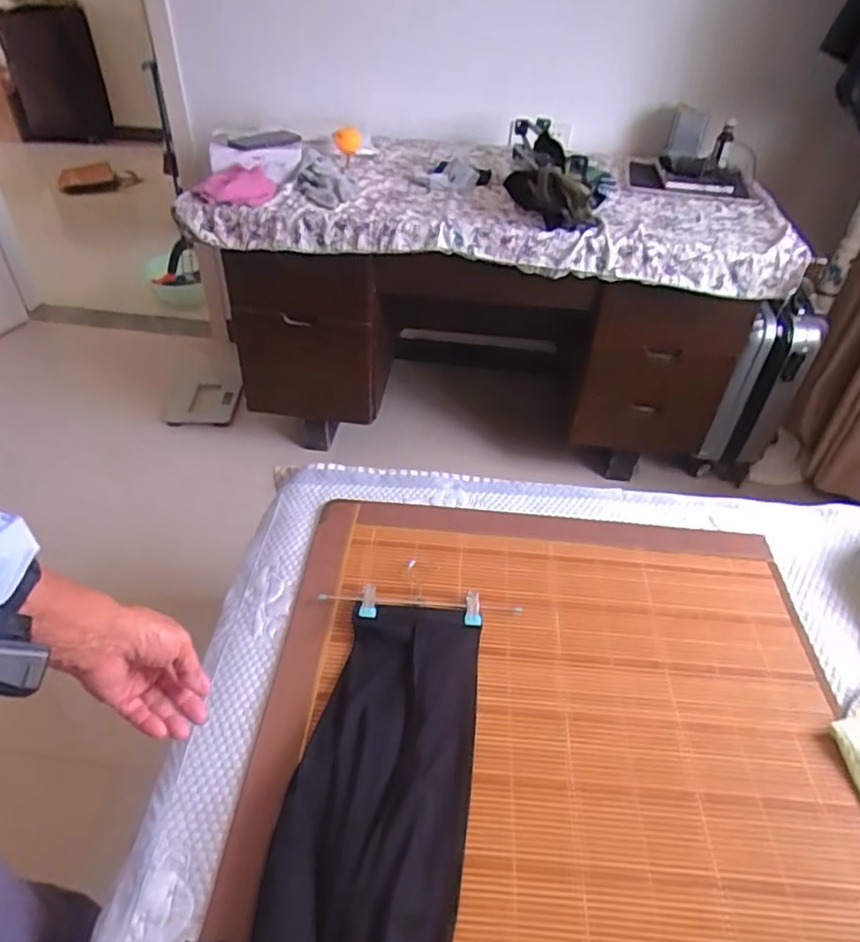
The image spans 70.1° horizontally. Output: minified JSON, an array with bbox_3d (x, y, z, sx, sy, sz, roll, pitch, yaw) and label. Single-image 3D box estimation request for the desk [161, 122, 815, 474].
[{"bbox_3d":[0.160,-0.493,1.726,1.334,0.726,0.637,6,41,3],"label":"desk"}]

